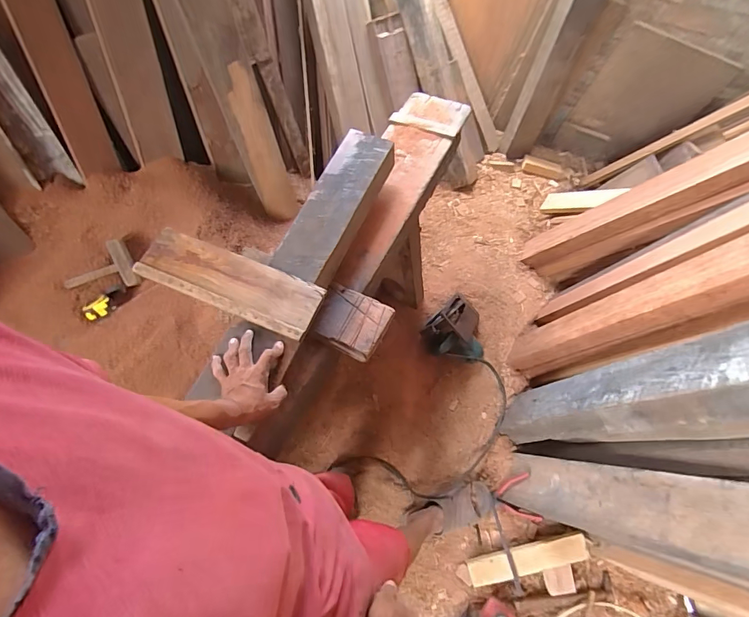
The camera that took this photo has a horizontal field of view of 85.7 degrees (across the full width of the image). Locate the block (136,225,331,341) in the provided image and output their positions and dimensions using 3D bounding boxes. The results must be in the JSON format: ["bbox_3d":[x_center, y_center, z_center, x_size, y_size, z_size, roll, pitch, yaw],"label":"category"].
[{"bbox_3d":[-0.292,-0.055,0.810,0.379,0.024,0.117,22,70,12],"label":"block"}]

